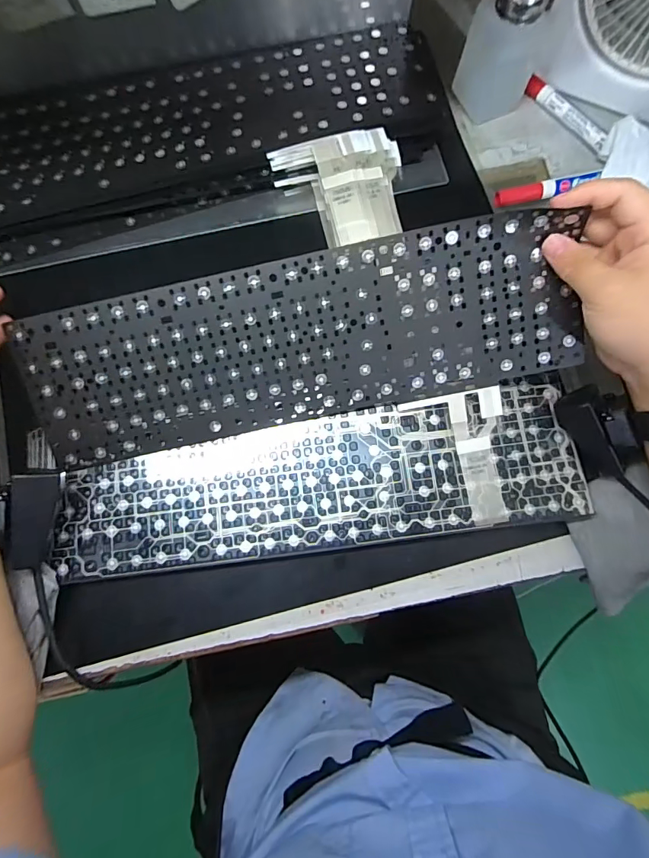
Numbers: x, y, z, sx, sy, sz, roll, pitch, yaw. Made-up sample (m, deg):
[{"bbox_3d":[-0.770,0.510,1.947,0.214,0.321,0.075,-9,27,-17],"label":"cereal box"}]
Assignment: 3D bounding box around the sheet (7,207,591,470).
[{"bbox_3d":[-0.021,-0.065,0.327,0.409,0.009,0.120,-12,109,3],"label":"sheet"}]

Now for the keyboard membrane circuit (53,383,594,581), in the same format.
[{"bbox_3d":[-0.005,0.044,0.343,0.408,0.009,0.105,-9,80,-1],"label":"keyboard membrane circuit"}]

